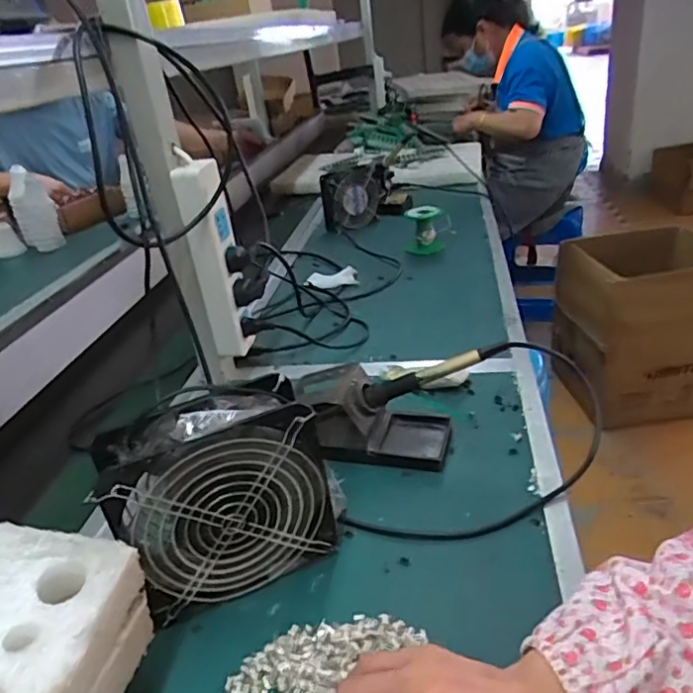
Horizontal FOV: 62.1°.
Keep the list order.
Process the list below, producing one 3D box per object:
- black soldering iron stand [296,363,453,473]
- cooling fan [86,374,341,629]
[{"bbox_3d":[0.020,0.065,0.561,0.154,0.072,0.074,1,29,16],"label":"black soldering iron stand"},{"bbox_3d":[-0.087,0.109,0.426,0.154,0.151,0.059,-17,29,-16],"label":"cooling fan"}]

